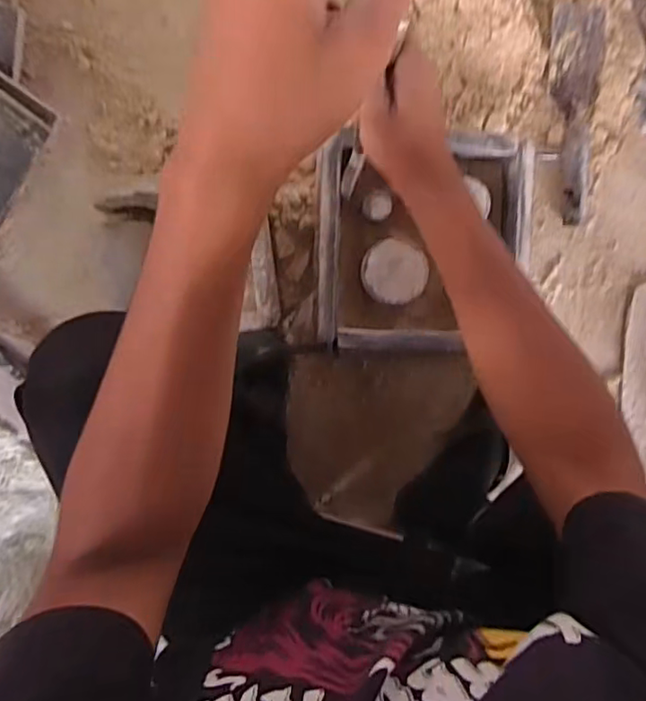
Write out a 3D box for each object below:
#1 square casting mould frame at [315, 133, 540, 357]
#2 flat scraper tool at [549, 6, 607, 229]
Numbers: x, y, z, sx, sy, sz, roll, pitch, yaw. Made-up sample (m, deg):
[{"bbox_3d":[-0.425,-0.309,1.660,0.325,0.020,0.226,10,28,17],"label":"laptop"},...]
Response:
[{"bbox_3d":[0.115,-0.124,0.663,0.244,0.061,0.242,0,97,-6],"label":"square casting mould frame"},{"bbox_3d":[0.330,-0.302,0.741,0.074,0.037,0.267,-2,98,-2],"label":"flat scraper tool"}]

